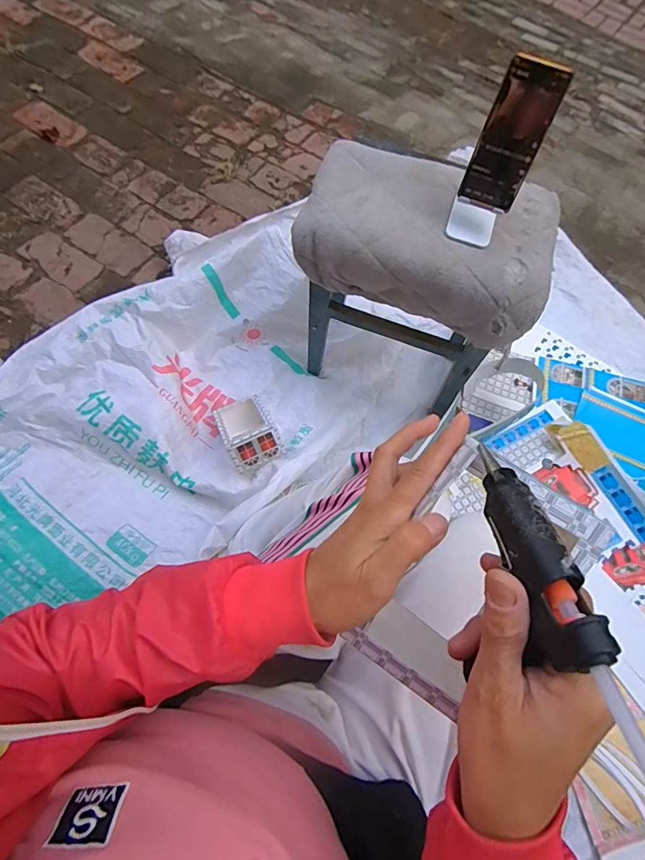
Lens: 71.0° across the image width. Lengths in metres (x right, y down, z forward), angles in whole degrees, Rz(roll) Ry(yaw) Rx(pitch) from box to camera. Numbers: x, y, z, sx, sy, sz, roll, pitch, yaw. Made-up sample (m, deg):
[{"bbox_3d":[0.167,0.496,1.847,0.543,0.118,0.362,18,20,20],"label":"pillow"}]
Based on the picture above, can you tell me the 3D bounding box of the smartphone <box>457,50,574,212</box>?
[{"bbox_3d":[0.238,-0.367,0.569,0.072,0.156,0.006,21,40,2],"label":"smartphone"}]

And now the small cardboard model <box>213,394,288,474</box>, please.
[{"bbox_3d":[-0.155,0.000,0.952,0.110,0.082,0.179,-22,36,-11],"label":"small cardboard model"}]

